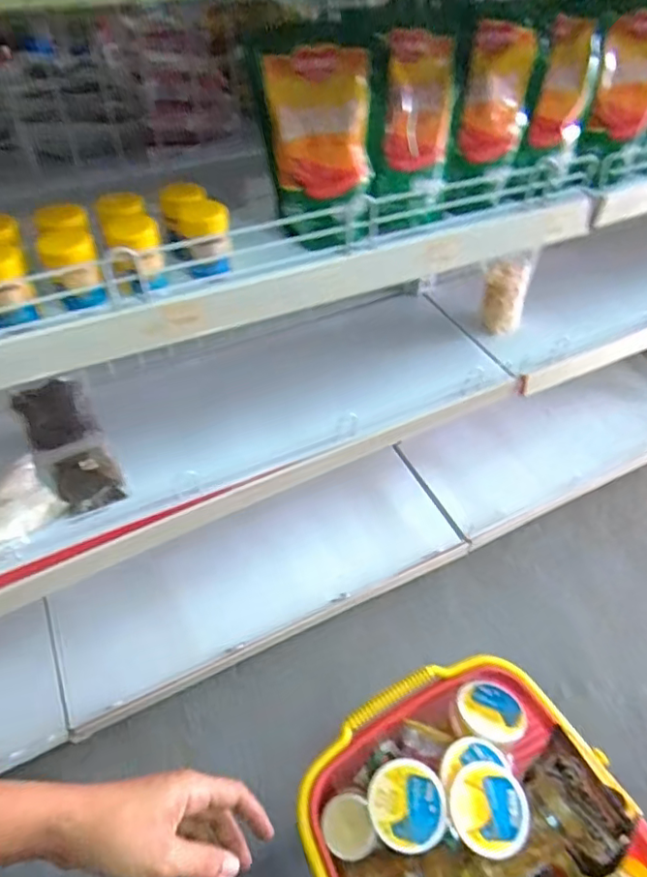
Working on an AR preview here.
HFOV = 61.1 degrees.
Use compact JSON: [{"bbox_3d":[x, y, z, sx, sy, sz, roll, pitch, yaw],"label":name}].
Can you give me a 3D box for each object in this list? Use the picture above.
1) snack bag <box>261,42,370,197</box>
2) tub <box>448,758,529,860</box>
[{"bbox_3d":[-0.005,-0.298,0.524,0.087,0.115,0.054,-17,54,-15],"label":"snack bag"},{"bbox_3d":[0.153,0.350,0.516,0.071,0.042,0.071,1,51,-2],"label":"tub"}]

